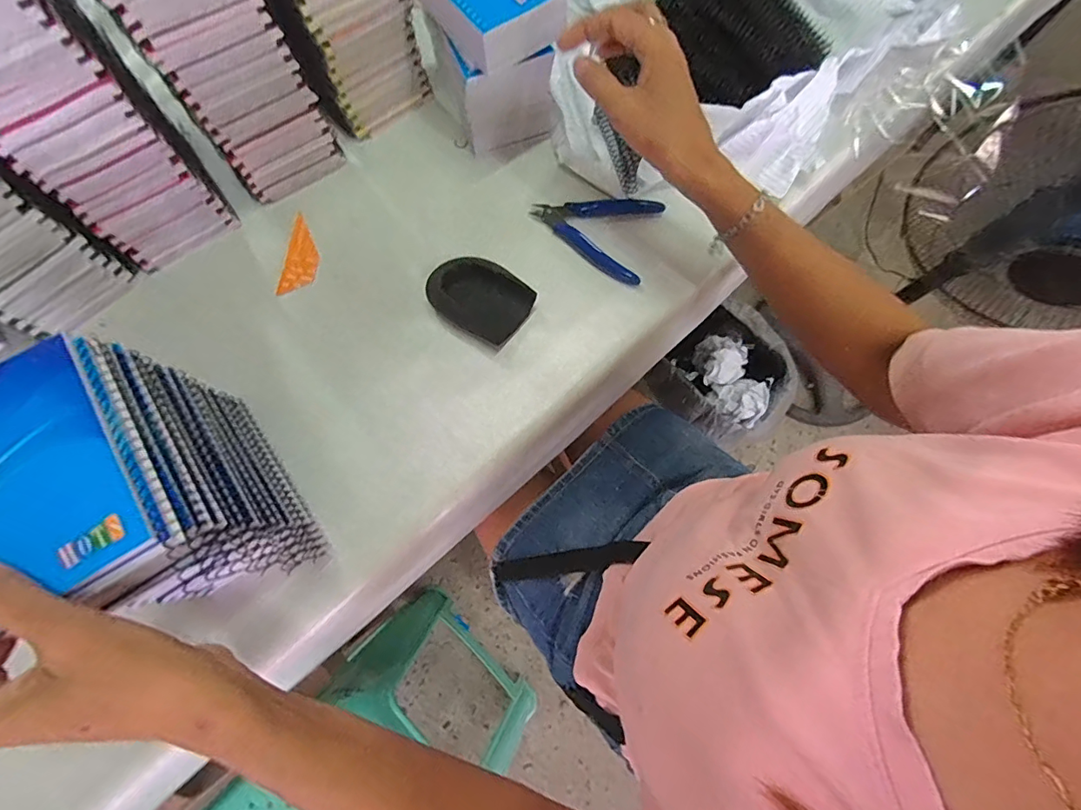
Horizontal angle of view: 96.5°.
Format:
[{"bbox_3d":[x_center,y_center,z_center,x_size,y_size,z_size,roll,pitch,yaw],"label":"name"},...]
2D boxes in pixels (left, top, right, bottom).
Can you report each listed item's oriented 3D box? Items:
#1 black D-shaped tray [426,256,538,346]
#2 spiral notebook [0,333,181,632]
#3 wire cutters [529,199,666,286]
[{"bbox_3d":[-0.053,-0.096,0.430,0.082,0.030,0.064,39,77,10],"label":"black D-shaped tray"},{"bbox_3d":[-0.256,0.041,0.241,0.085,0.013,0.140,-32,77,-9],"label":"spiral notebook"},{"bbox_3d":[0.064,-0.178,0.467,0.122,0.009,0.087,38,77,9],"label":"wire cutters"}]

